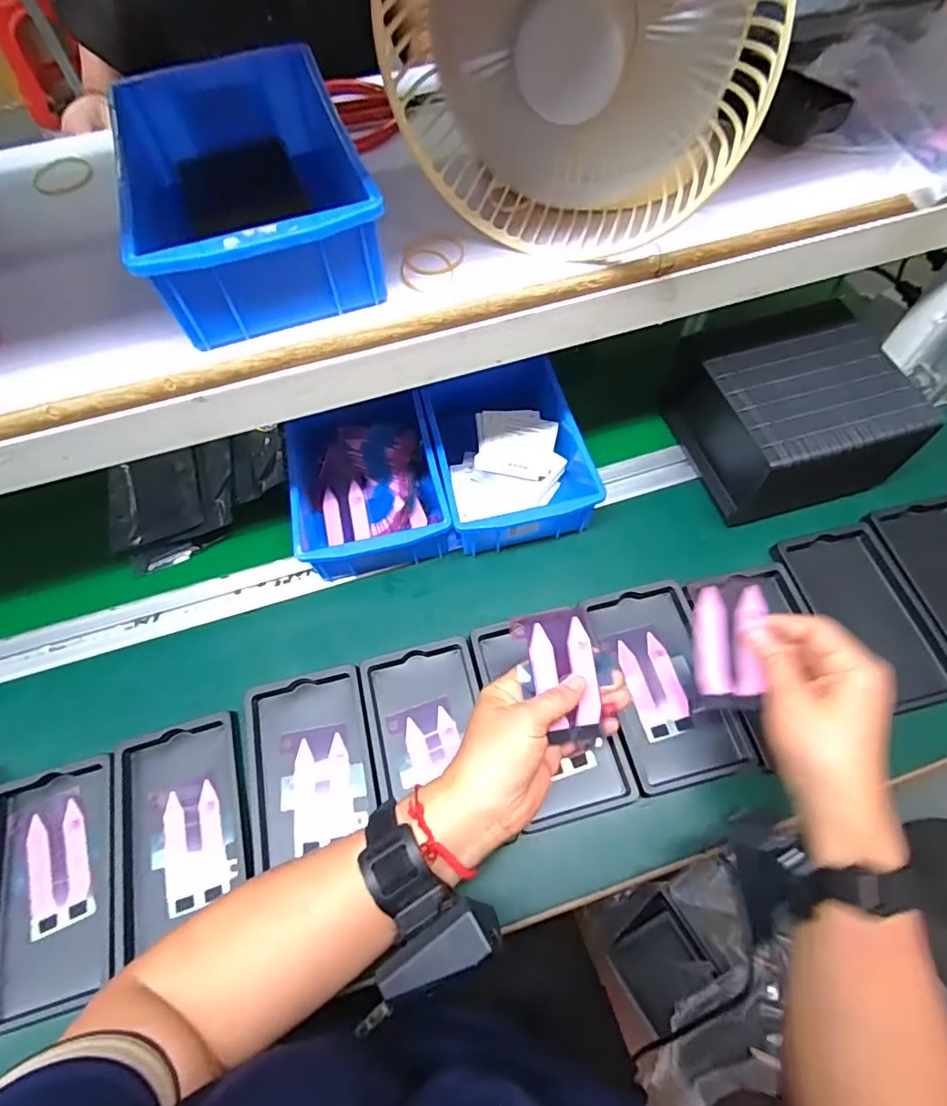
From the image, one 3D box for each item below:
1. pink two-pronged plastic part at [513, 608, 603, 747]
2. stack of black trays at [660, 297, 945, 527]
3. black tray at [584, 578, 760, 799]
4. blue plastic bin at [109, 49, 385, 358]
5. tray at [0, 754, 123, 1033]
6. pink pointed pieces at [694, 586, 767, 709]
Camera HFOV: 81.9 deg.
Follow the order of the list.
[{"bbox_3d":[0.061,0.088,0.379,0.052,0.010,0.095,-10,87,-4],"label":"pink two-pronged plastic part"},{"bbox_3d":[0.295,-0.132,0.517,0.161,0.103,0.168,-16,63,-6],"label":"stack of black trays"},{"bbox_3d":[0.156,0.106,0.451,0.093,0.019,0.156,-10,63,-3],"label":"black tray"},{"bbox_3d":[-0.141,-0.223,0.341,0.124,0.067,0.200,-20,63,-8],"label":"blue plastic bin"},{"bbox_3d":[-0.306,0.240,0.395,0.093,0.014,0.156,-15,63,-5],"label":"tray"},{"bbox_3d":[0.178,0.065,0.381,0.044,0.006,0.084,0,84,21],"label":"pink pointed pieces"}]

